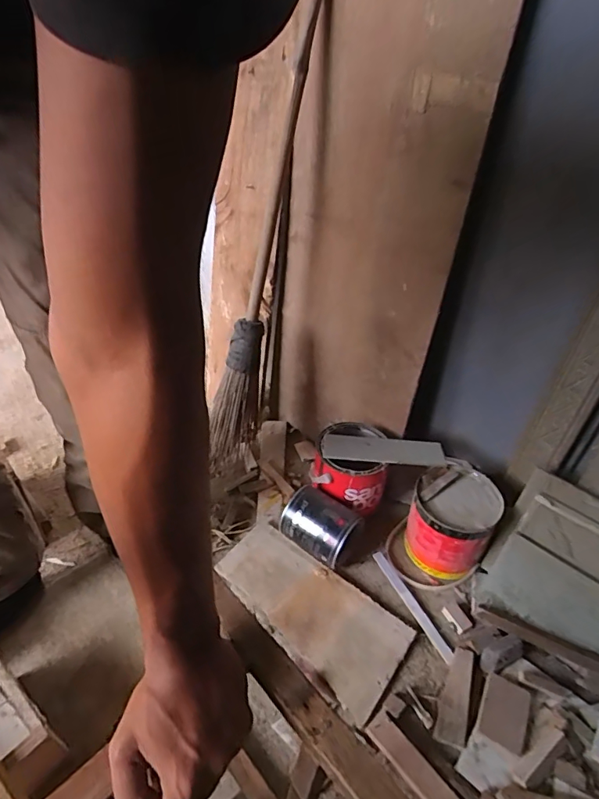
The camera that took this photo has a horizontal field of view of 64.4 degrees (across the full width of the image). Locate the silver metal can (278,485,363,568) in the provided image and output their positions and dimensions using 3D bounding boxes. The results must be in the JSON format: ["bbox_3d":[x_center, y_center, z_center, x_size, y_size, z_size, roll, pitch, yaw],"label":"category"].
[{"bbox_3d":[0.040,0.242,0.902,0.141,0.092,0.105,32,46,29],"label":"silver metal can"}]

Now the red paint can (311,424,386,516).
[{"bbox_3d":[0.106,0.155,0.990,0.156,0.147,0.164,20,42,18],"label":"red paint can"}]

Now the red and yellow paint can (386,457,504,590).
[{"bbox_3d":[0.273,0.238,0.901,0.164,0.164,0.187,23,42,20],"label":"red and yellow paint can"}]

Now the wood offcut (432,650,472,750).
[{"bbox_3d":[0.241,0.455,0.735,0.042,0.010,0.143,16,38,16],"label":"wood offcut"}]

